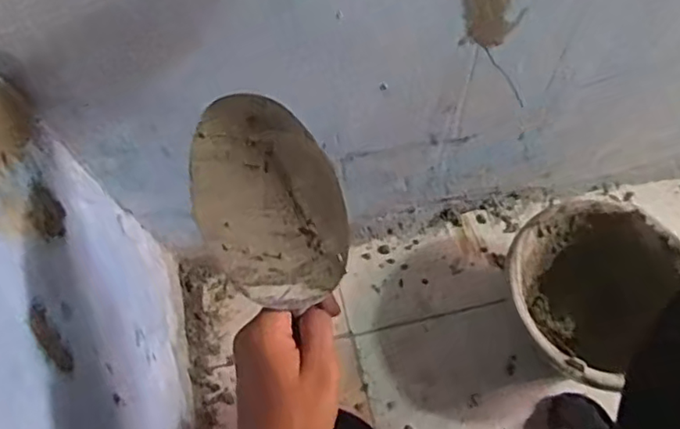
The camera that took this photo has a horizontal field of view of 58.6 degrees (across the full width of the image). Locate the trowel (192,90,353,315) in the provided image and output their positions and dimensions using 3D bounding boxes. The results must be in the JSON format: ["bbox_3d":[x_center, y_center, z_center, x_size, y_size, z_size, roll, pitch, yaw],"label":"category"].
[{"bbox_3d":[-0.054,-0.011,0.443,0.104,0.035,0.164,-12,71,-23],"label":"trowel"}]

